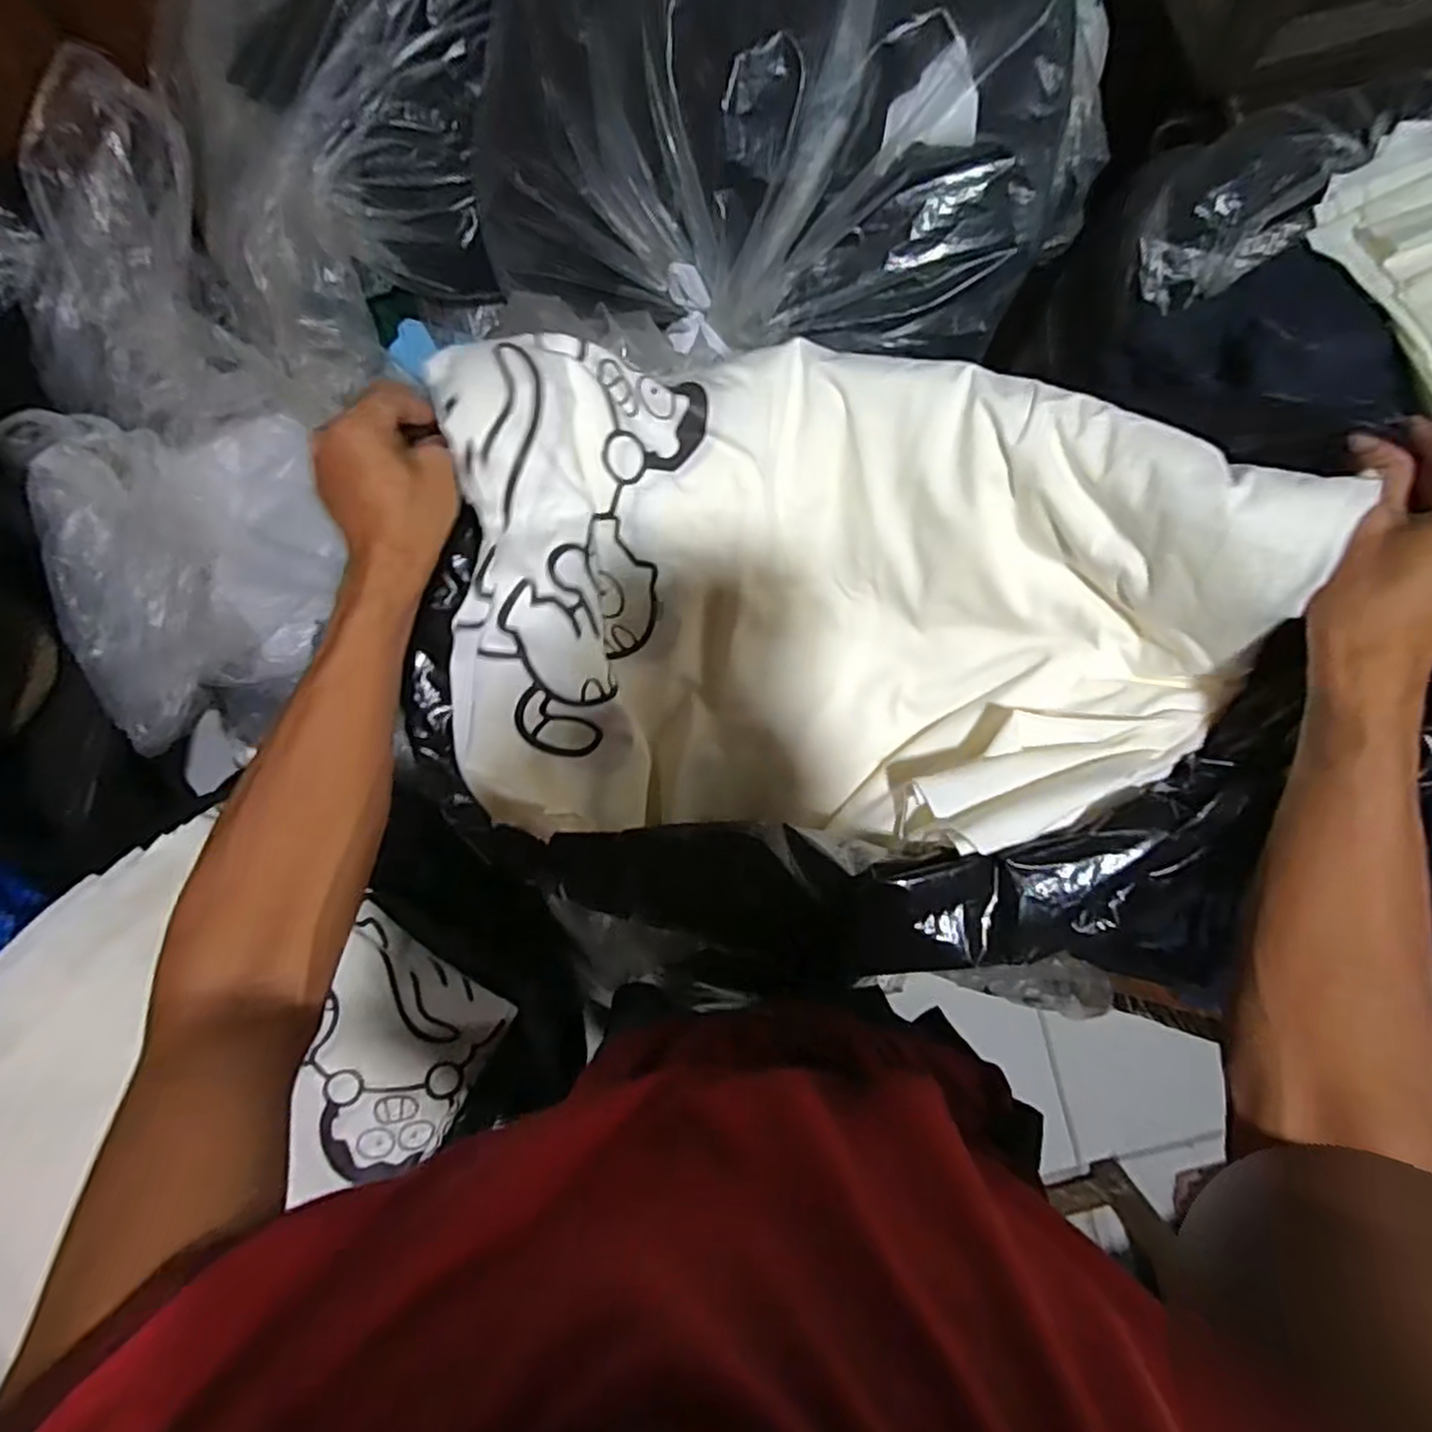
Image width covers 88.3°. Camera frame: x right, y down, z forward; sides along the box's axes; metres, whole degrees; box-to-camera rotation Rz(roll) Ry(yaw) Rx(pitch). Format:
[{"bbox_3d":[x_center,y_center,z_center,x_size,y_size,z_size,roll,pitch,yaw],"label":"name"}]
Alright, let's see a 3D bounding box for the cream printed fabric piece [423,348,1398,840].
[{"bbox_3d":[0.066,-0.076,0.473,0.441,0.235,0.297,1,83,0],"label":"cream printed fabric piece"}]

